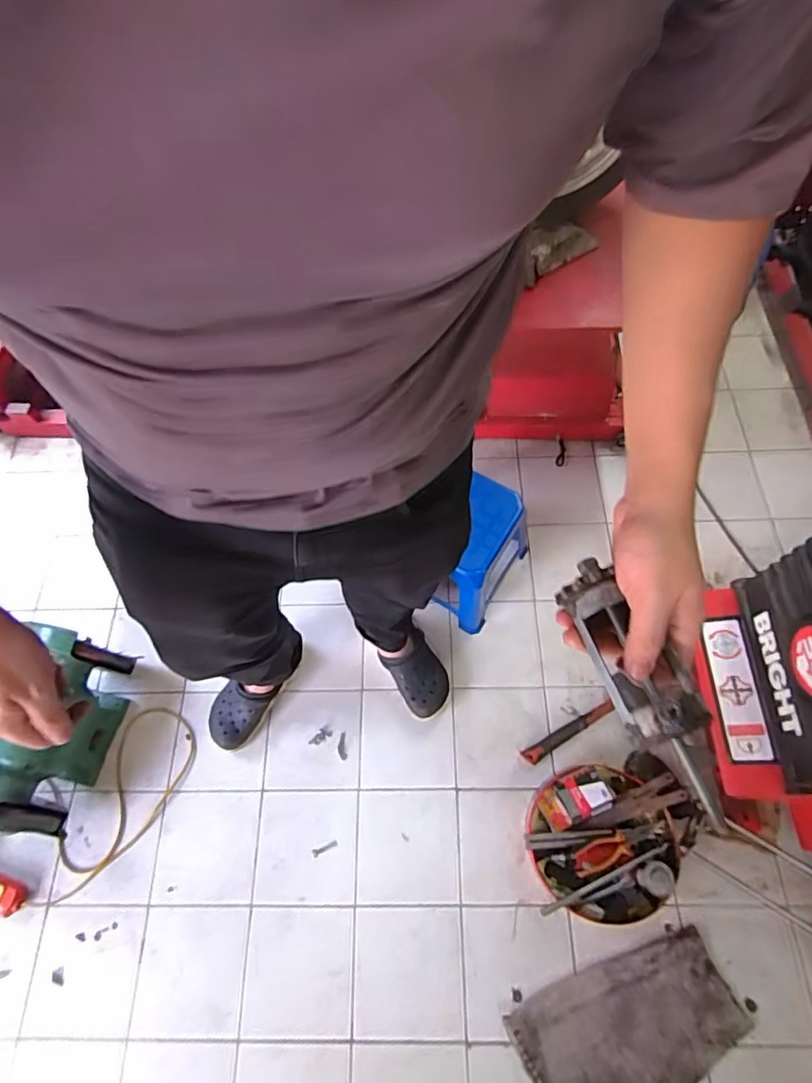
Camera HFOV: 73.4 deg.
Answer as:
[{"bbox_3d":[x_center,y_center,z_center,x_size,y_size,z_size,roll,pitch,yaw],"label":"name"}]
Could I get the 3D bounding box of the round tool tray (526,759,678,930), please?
[{"bbox_3d":[0.367,0.556,1.014,0.252,0.096,0.254,-1,65,2],"label":"round tool tray"}]

